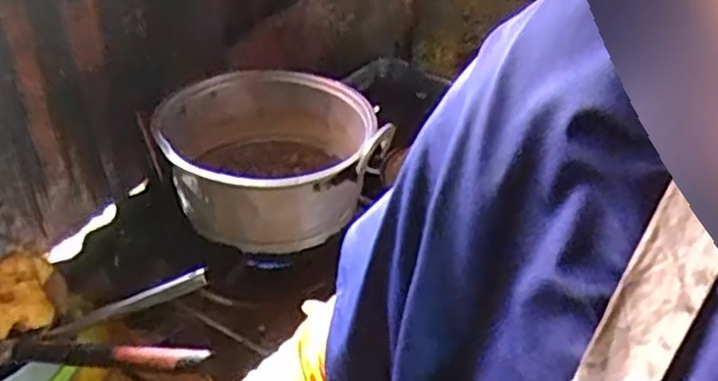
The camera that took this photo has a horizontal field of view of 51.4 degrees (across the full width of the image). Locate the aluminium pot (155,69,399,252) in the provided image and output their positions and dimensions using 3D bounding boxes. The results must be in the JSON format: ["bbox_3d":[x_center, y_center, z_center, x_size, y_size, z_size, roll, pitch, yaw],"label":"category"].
[{"bbox_3d":[-0.098,-0.037,0.840,0.223,0.122,0.235,1,35,-1],"label":"aluminium pot"}]

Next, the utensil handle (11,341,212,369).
[{"bbox_3d":[-0.227,0.143,0.650,0.270,0.020,0.026,-9,24,38],"label":"utensil handle"}]

